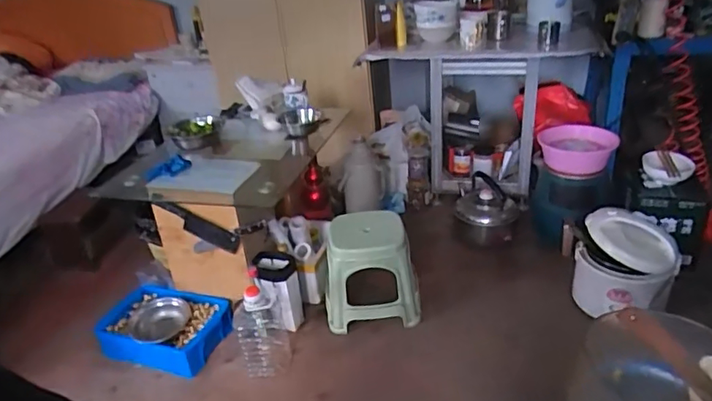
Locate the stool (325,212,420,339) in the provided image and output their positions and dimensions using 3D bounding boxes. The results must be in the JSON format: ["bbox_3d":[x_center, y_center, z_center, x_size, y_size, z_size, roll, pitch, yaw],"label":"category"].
[{"bbox_3d":[0.044,0.215,1.739,0.298,0.313,0.239,-4,29,3],"label":"stool"}]

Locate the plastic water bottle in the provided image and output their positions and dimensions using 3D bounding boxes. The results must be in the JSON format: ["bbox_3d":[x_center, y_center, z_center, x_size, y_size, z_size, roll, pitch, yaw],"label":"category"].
[{"bbox_3d":[-0.285,0.381,1.601,0.149,0.291,0.177,-11,29,-10],"label":"plastic water bottle"}]

